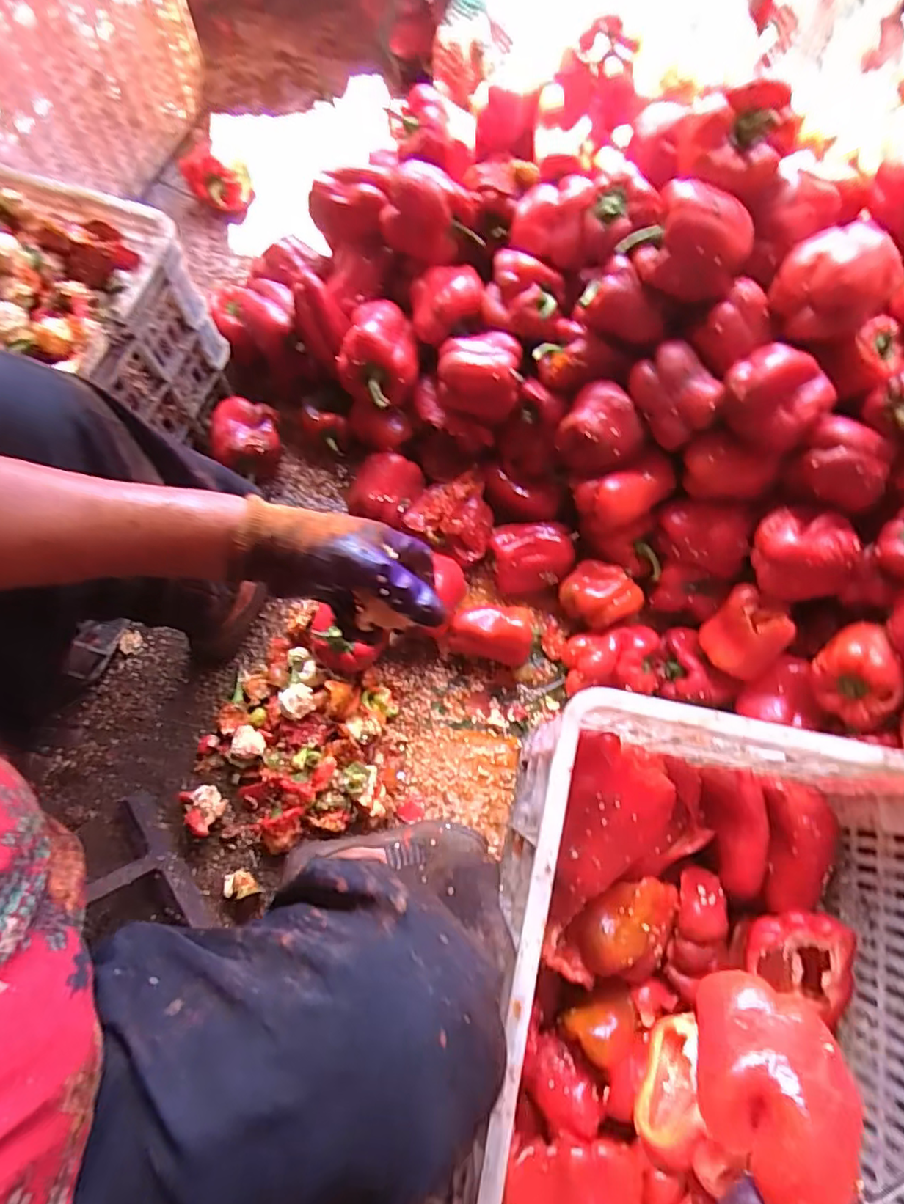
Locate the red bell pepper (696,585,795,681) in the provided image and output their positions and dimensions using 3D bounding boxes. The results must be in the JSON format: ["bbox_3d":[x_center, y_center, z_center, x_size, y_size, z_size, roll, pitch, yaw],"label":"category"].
[{"bbox_3d":[0.351,0.041,0.699,0.084,0.080,0.077,43,79,11],"label":"red bell pepper"}]

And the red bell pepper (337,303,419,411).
[{"bbox_3d":[-0.092,-0.317,0.743,0.100,0.074,0.121,19,75,5],"label":"red bell pepper"}]

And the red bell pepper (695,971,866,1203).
[{"bbox_3d":[0.185,0.279,0.333,0.078,0.068,0.097,-3,38,26],"label":"red bell pepper"}]

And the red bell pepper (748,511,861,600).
[{"bbox_3d":[0.396,-0.056,0.666,0.101,0.077,0.097,-6,74,-1],"label":"red bell pepper"}]

